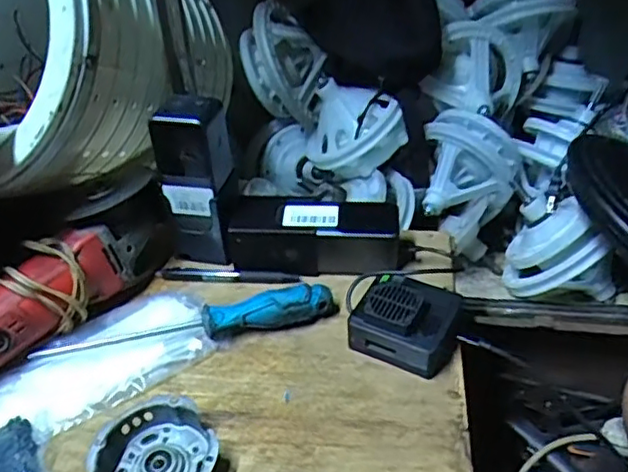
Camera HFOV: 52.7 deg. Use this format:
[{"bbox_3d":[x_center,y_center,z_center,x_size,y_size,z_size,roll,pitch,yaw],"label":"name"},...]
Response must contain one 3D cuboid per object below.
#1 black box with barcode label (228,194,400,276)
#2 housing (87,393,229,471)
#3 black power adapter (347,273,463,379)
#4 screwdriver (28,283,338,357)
[{"bbox_3d":[0.001,0.000,0.612,0.159,0.060,0.061,2,40,6],"label":"black box with barcode label"},{"bbox_3d":[-0.111,0.157,0.445,0.083,0.029,0.079,-2,39,1],"label":"housing"},{"bbox_3d":[0.080,0.069,0.529,0.081,0.049,0.073,19,44,24],"label":"black power adapter"},{"bbox_3d":[-0.102,0.076,0.531,0.246,0.035,0.027,-11,39,-10],"label":"screwdriver"}]

